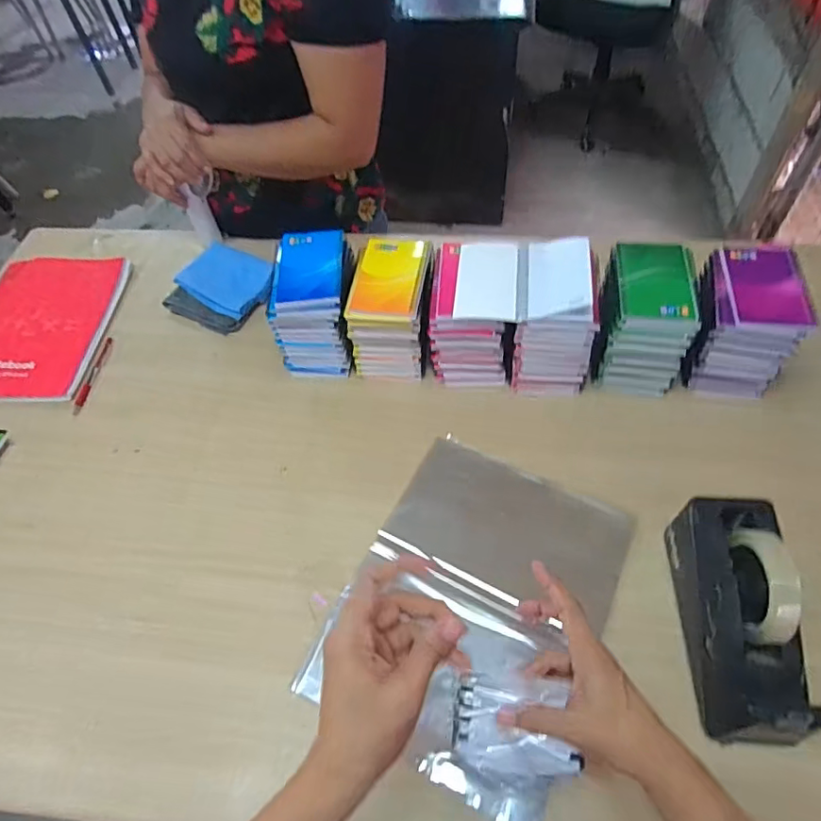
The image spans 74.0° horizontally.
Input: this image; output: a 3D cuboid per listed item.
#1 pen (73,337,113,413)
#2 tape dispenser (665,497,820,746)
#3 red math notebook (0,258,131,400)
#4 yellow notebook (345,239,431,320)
[{"bbox_3d":[-0.457,-0.052,0.785,0.016,0.005,0.135,1,56,5],"label":"pen"},{"bbox_3d":[0.301,0.184,0.493,0.075,0.123,0.202,1,56,5],"label":"tape dispenser"},{"bbox_3d":[-0.579,-0.140,0.841,0.229,0.013,0.285,-1,56,4],"label":"red math notebook"},{"bbox_3d":[-0.025,-0.166,0.678,0.085,0.011,0.127,7,60,9],"label":"yellow notebook"}]

